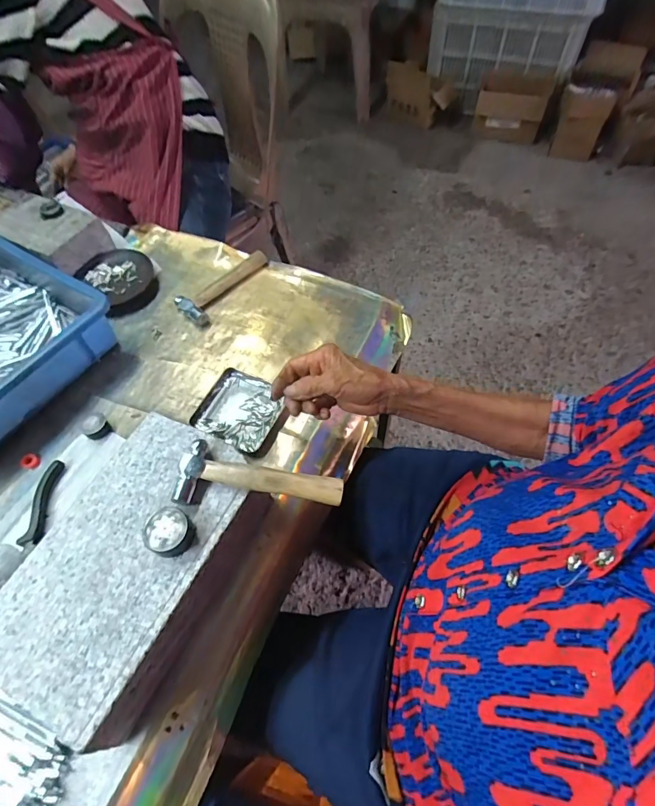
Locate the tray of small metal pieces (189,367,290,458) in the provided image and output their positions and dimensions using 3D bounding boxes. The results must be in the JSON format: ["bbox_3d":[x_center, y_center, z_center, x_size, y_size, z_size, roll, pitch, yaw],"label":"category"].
[{"bbox_3d":[-0.104,0.008,0.530,0.111,0.013,0.094,24,61,18],"label":"tray of small metal pieces"}]

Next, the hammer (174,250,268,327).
[{"bbox_3d":[-0.148,-0.176,0.636,0.062,0.025,0.152,39,67,25],"label":"hammer"}]

